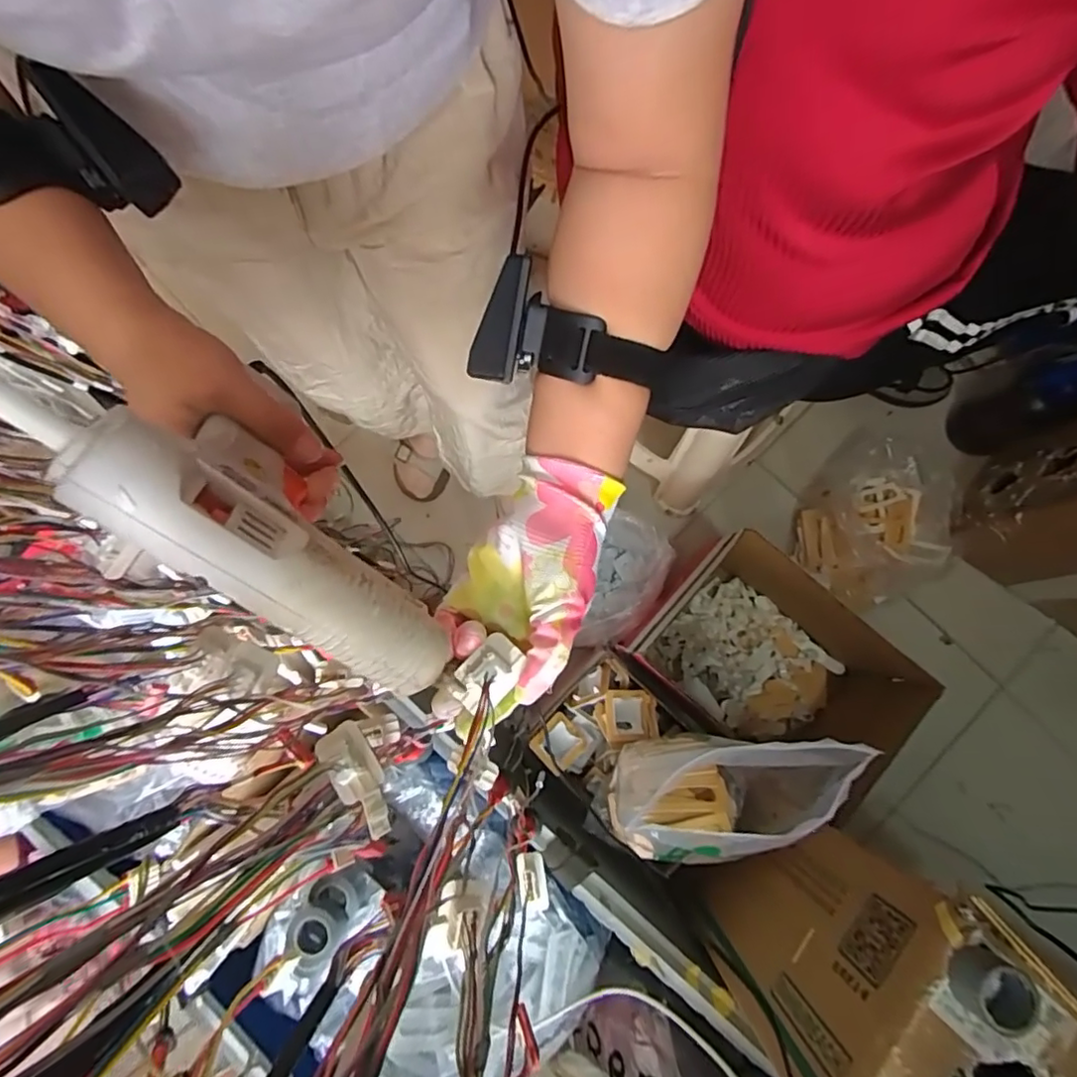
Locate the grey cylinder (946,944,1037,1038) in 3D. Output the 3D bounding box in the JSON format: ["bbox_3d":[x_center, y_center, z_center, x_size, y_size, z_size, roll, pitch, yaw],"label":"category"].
[{"bbox_3d":[0.350,0.349,0.440,0.049,0.029,0.047,0,80,1],"label":"grey cylinder"}]

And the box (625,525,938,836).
[{"bbox_3d":[0.383,0.200,0.939,0.389,0.248,0.248,41,83,8],"label":"box"}]

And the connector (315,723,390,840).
[{"bbox_3d":[-0.109,0.144,0.335,0.026,0.020,0.067,-25,80,-3],"label":"connector"}]

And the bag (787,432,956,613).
[{"bbox_3d":[0.620,-0.032,1.064,0.254,0.085,0.328,15,81,4],"label":"bag"}]

